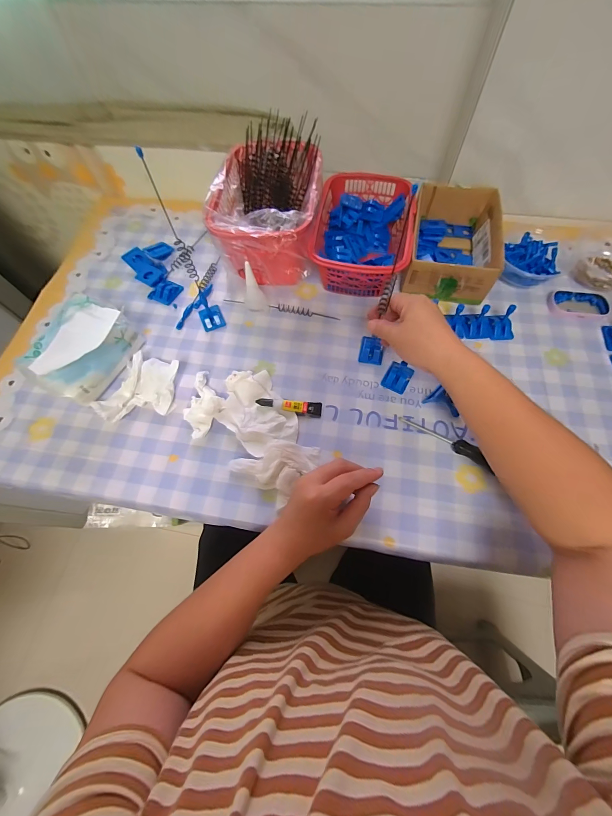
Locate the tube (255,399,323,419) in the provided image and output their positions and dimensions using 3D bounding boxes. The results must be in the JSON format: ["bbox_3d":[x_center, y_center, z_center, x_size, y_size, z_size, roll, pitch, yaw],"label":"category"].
[{"bbox_3d":[-0.022,-0.002,0.423,0.087,0.016,0.021,2,67,3],"label":"tube"}]

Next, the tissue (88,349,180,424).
[{"bbox_3d":[-0.229,-0.024,0.430,0.091,0.034,0.102,20,69,11],"label":"tissue"}]

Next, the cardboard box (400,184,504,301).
[{"bbox_3d":[0.231,-0.265,0.498,0.124,0.068,0.184,10,67,7],"label":"cardboard box"}]

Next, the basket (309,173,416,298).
[{"bbox_3d":[0.092,-0.283,0.508,0.144,0.075,0.206,8,67,6],"label":"basket"}]

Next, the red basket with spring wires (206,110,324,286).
[{"bbox_3d":[-0.054,-0.321,0.505,0.149,0.123,0.242,6,67,5],"label":"red basket with spring wires"}]

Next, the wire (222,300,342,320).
[{"bbox_3d":[-0.040,-0.160,0.497,0.188,0.006,0.014,9,67,6],"label":"wire"}]

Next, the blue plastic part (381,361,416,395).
[{"bbox_3d":[0.130,-0.046,0.434,0.034,0.022,0.042,28,71,13],"label":"blue plastic part"}]

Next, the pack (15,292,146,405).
[{"bbox_3d":[-0.307,-0.081,0.430,0.076,0.089,0.139,26,70,13],"label":"pack"}]

